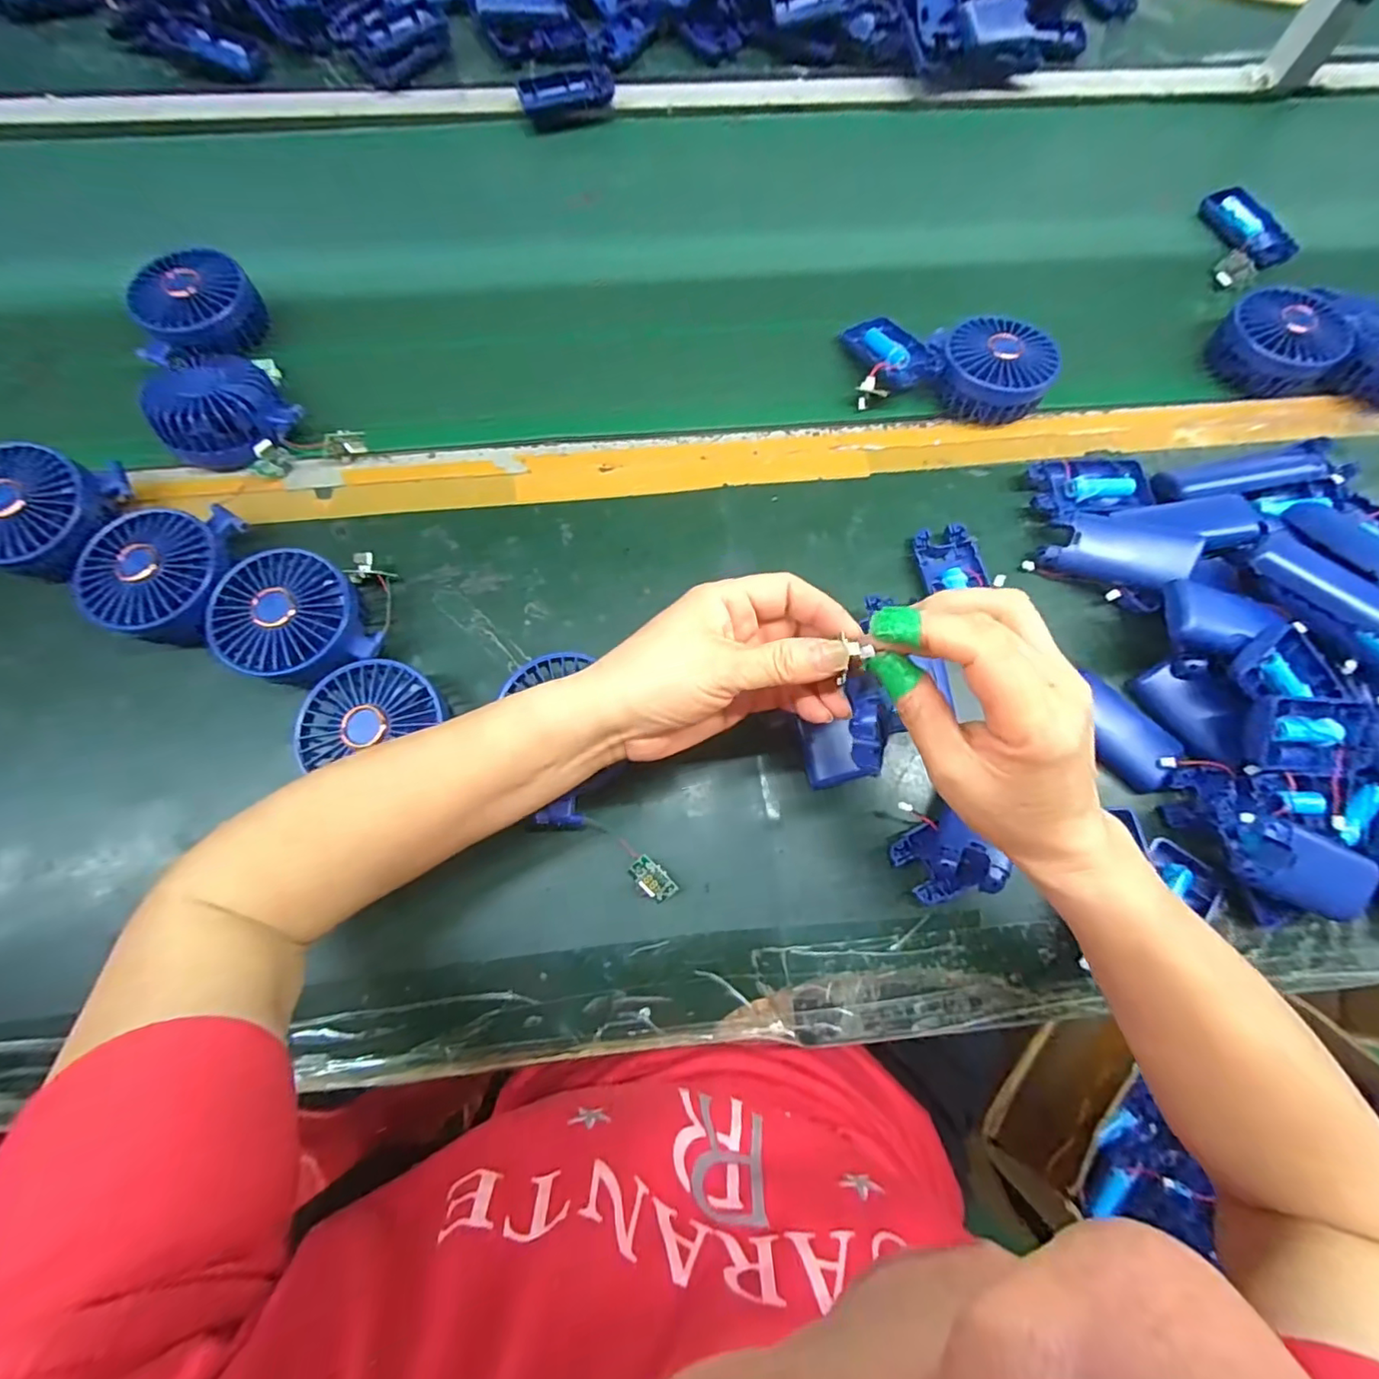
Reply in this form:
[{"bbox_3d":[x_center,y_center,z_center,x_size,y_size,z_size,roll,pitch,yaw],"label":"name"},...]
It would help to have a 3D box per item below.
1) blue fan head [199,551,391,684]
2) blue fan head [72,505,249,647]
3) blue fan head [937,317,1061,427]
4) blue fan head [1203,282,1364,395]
[{"bbox_3d":[-0.269,-0.047,0.400,0.085,0.050,0.091,0,74,-1],"label":"blue fan head"},{"bbox_3d":[-0.362,-0.079,0.404,0.092,0.050,0.094,0,74,-1],"label":"blue fan head"},{"bbox_3d":[0.246,-0.259,0.477,0.083,0.037,0.079,0,74,-1],"label":"blue fan head"},{"bbox_3d":[0.506,-0.300,0.498,0.104,0.034,0.087,-37,78,-10],"label":"blue fan head"}]

